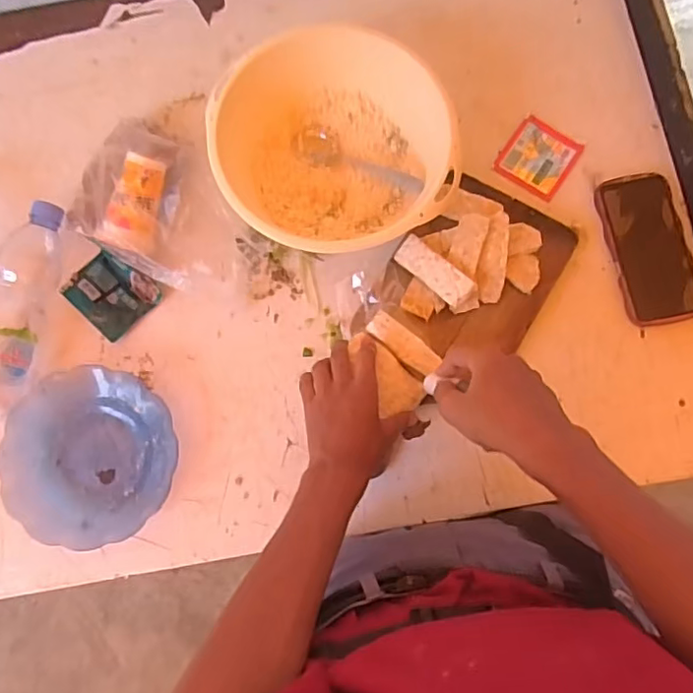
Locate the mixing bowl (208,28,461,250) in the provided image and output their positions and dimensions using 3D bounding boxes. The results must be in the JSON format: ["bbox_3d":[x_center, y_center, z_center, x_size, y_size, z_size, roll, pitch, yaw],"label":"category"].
[{"bbox_3d":[-0.015,-0.205,0.640,0.237,0.101,0.249,0,80,2],"label":"mixing bowl"}]

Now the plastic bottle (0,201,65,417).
[{"bbox_3d":[-0.358,-0.042,0.641,0.060,0.061,0.236,10,81,4],"label":"plastic bottle"}]

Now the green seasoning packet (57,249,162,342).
[{"bbox_3d":[-0.264,-0.062,0.663,0.088,0.018,0.079,43,85,8],"label":"green seasoning packet"}]

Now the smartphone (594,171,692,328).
[{"bbox_3d":[0.331,-0.108,0.645,0.083,0.012,0.166,-11,80,1],"label":"smartphone"}]

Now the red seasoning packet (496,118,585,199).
[{"bbox_3d":[0.221,-0.218,0.680,0.077,0.005,0.081,35,84,8],"label":"red seasoning packet"}]

